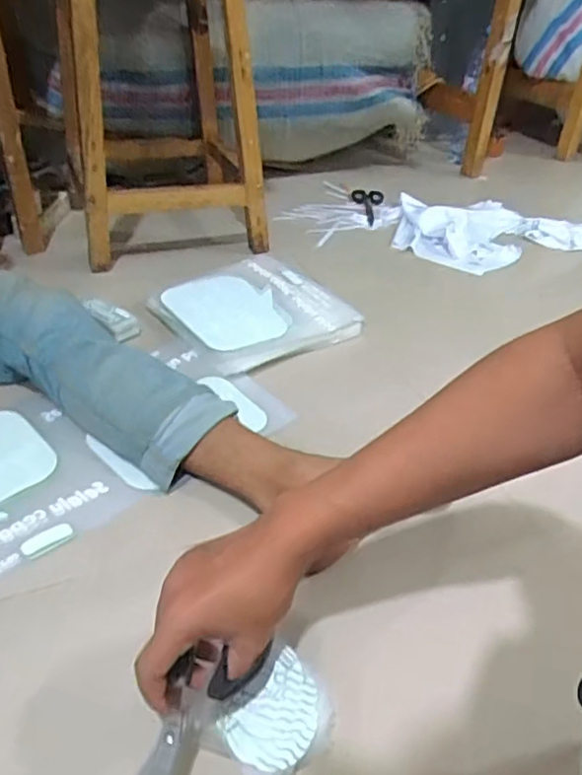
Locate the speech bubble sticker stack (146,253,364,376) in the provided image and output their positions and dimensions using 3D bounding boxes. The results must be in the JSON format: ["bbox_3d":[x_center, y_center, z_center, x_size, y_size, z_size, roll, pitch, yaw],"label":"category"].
[{"bbox_3d":[-0.063,-0.120,0.955,0.261,0.034,0.257,-25,48,-33],"label":"speech bubble sticker stack"}]

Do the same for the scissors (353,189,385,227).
[{"bbox_3d":[0.165,-0.404,1.352,0.069,0.012,0.192,10,38,5],"label":"scissors"}]

